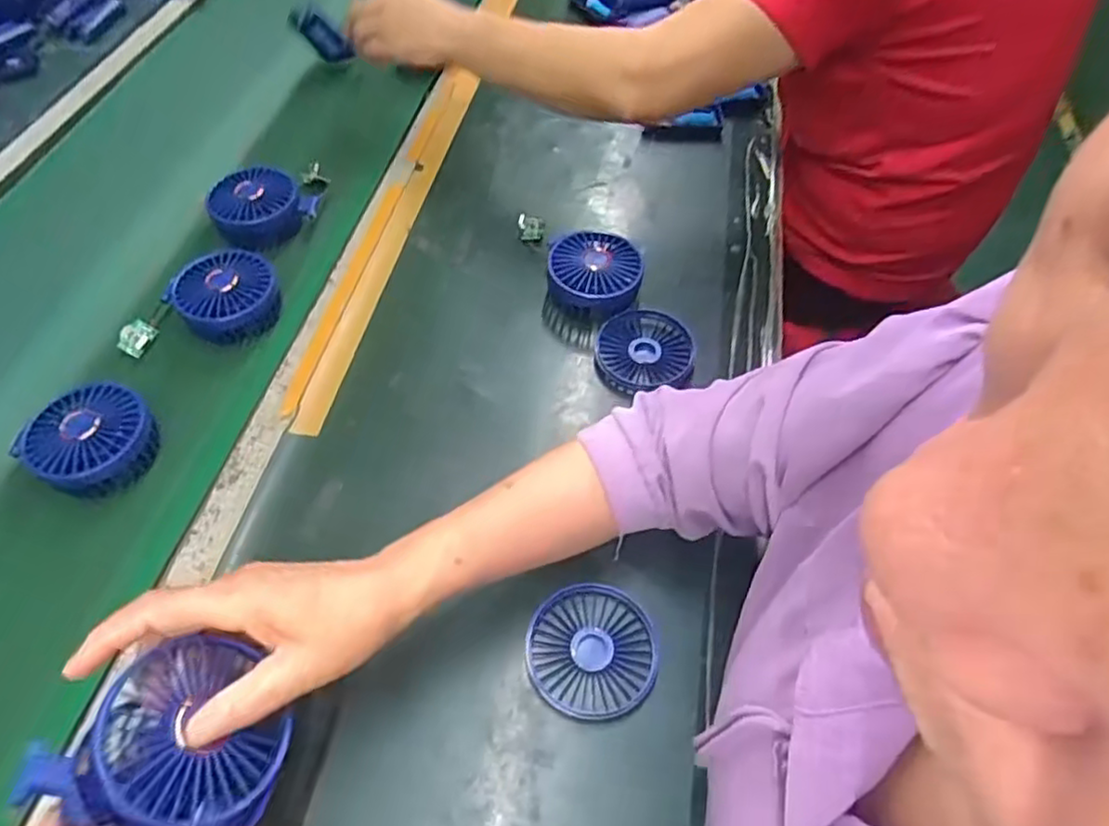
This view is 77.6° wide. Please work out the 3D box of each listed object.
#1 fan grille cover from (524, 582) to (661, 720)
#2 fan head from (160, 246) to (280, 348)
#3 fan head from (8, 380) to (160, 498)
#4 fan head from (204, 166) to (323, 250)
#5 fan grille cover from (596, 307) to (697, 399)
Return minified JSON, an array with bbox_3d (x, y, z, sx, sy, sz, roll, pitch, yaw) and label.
[{"bbox_3d":[0.027,0.163,0.476,0.087,0.010,0.088,20,57,14],"label":"fan grille cover"},{"bbox_3d":[-0.296,-0.105,0.632,0.090,0.043,0.086,33,61,22],"label":"fan head"},{"bbox_3d":[-0.357,0.020,0.536,0.085,0.038,0.086,0,54,0],"label":"fan head"},{"bbox_3d":[-0.296,-0.210,0.704,0.104,0.053,0.079,-31,60,-19],"label":"fan head"},{"bbox_3d":[0.079,-0.055,0.627,0.086,0.022,0.087,-11,55,-8],"label":"fan grille cover"}]

